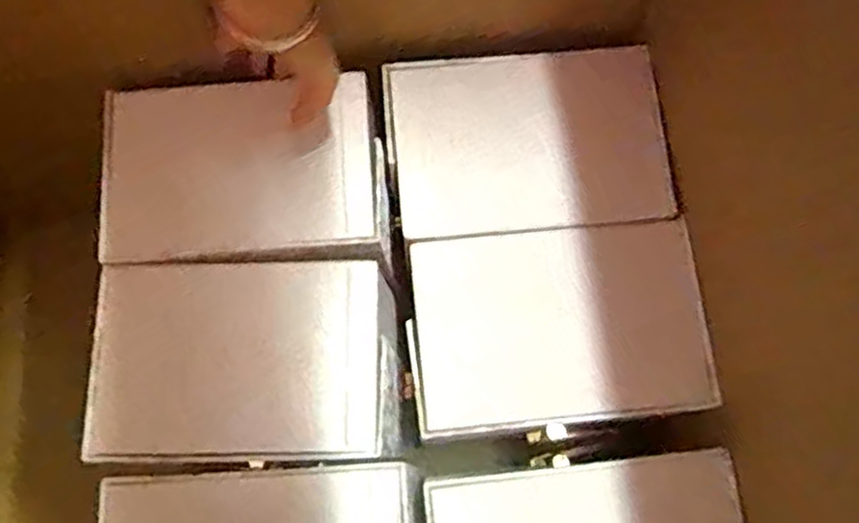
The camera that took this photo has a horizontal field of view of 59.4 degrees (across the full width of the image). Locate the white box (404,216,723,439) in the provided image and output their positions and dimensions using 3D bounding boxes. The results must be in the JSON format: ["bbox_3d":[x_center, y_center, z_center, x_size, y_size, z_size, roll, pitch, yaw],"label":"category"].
[{"bbox_3d":[0.083,0.044,0.525,0.194,0.056,0.132,-6,76,1],"label":"white box"}]

